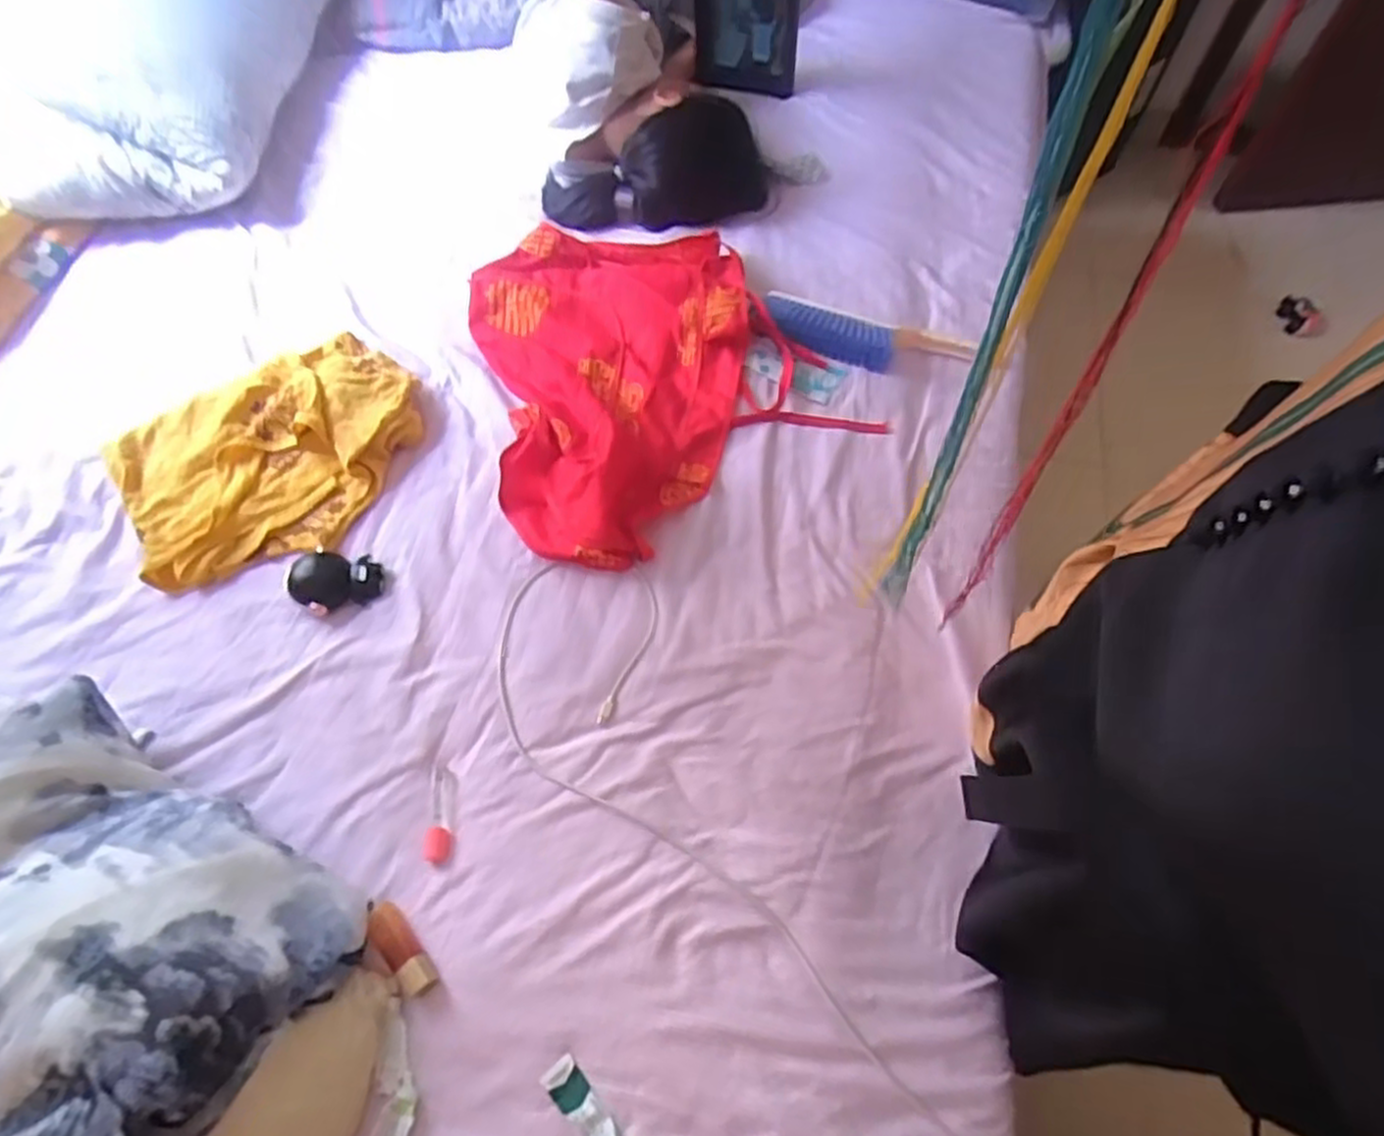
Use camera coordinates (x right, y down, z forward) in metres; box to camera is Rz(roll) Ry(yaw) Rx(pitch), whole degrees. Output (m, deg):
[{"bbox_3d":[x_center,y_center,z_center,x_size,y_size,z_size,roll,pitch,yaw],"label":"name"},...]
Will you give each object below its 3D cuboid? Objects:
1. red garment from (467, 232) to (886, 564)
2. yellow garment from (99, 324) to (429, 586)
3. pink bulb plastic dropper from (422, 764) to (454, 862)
[{"bbox_3d":[-0.087,-0.259,0.942,0.437,0.075,0.487,-30,65,-17],"label":"red garment"},{"bbox_3d":[-0.486,-0.140,0.901,0.345,0.045,0.290,-28,64,-16],"label":"yellow garment"},{"bbox_3d":[-0.235,0.228,0.714,0.023,0.015,0.090,-7,46,-5],"label":"pink bulb plastic dropper"}]

